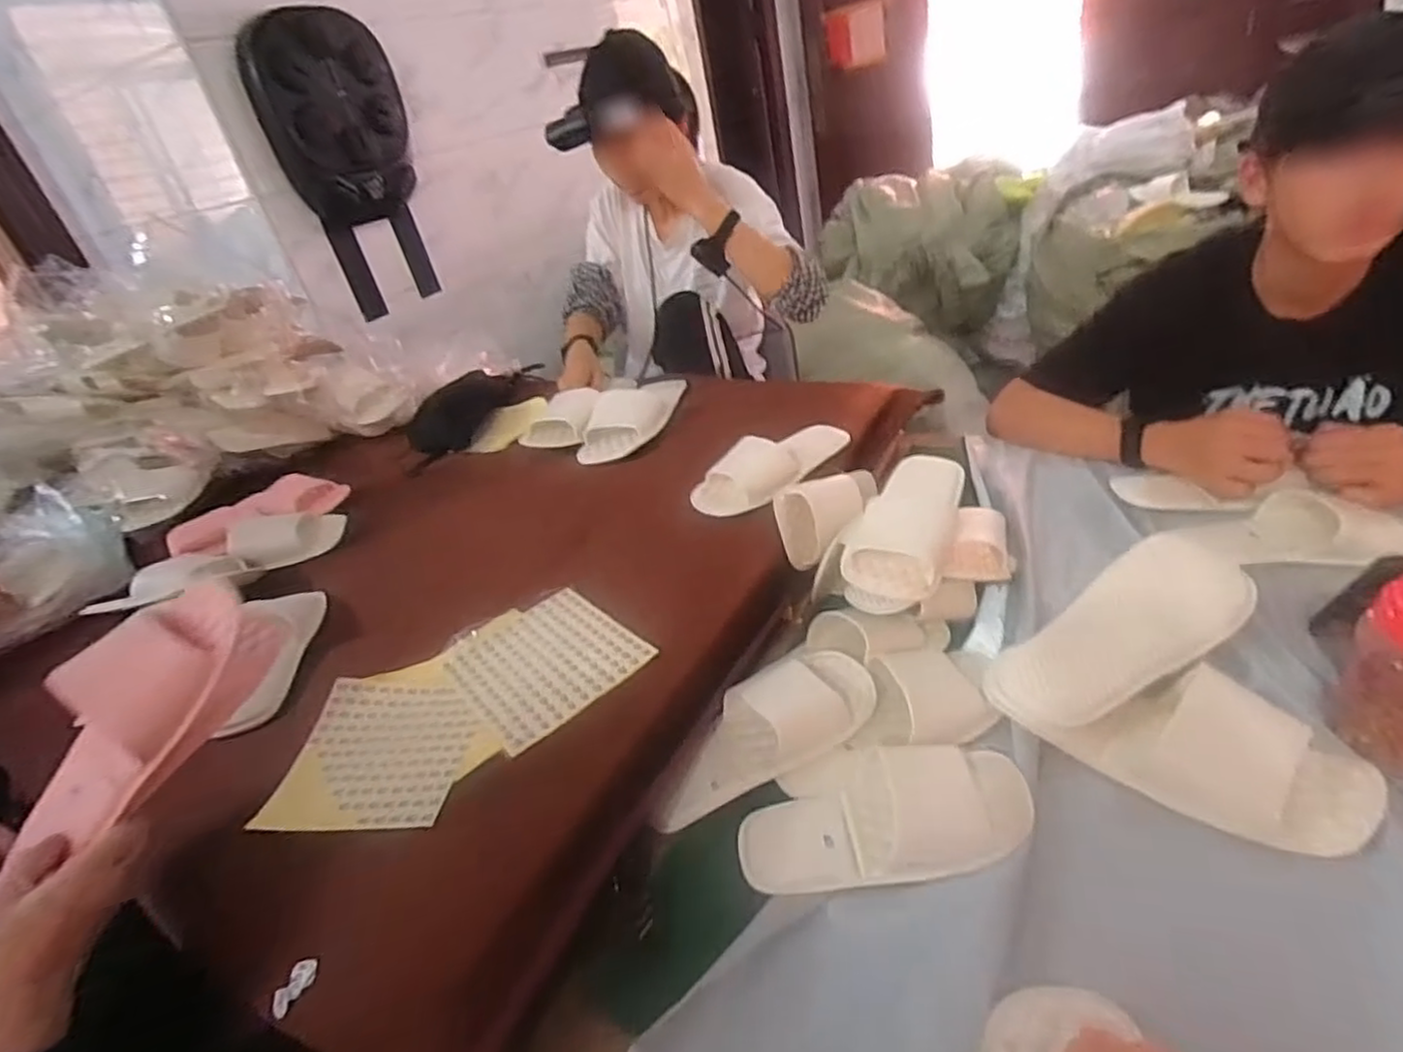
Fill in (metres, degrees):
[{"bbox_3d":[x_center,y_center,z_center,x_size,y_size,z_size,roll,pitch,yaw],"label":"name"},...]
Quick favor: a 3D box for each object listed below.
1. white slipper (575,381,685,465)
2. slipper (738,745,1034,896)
[{"bbox_3d":[-0.111,-0.174,1.113,0.114,0.061,0.235,-1,35,21],"label":"white slipper"},{"bbox_3d":[0.138,0.224,0.557,0.230,0.061,0.104,-18,29,8],"label":"slipper"}]

